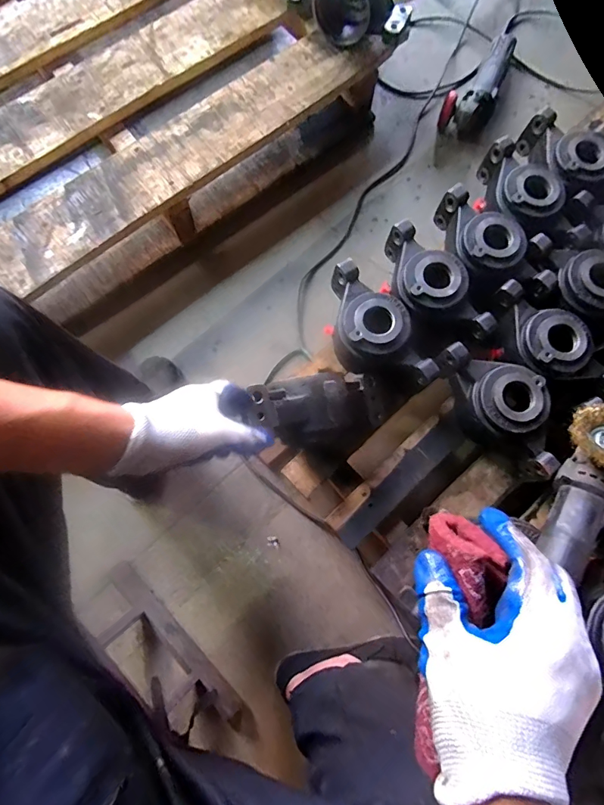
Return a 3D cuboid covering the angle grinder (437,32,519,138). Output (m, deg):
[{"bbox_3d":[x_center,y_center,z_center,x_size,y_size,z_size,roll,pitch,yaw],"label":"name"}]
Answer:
[{"bbox_3d":[0.412,-0.717,0.951,0.097,0.072,0.298,31,78,6],"label":"angle grinder"}]

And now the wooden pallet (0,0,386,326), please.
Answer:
[{"bbox_3d":[-0.532,-0.697,0.890,1.144,0.135,0.971,-37,80,-9],"label":"wooden pallet"}]

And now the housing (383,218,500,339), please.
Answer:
[{"bbox_3d":[0.199,-0.185,0.686,0.109,0.076,0.221,-23,78,-7],"label":"housing"}]

